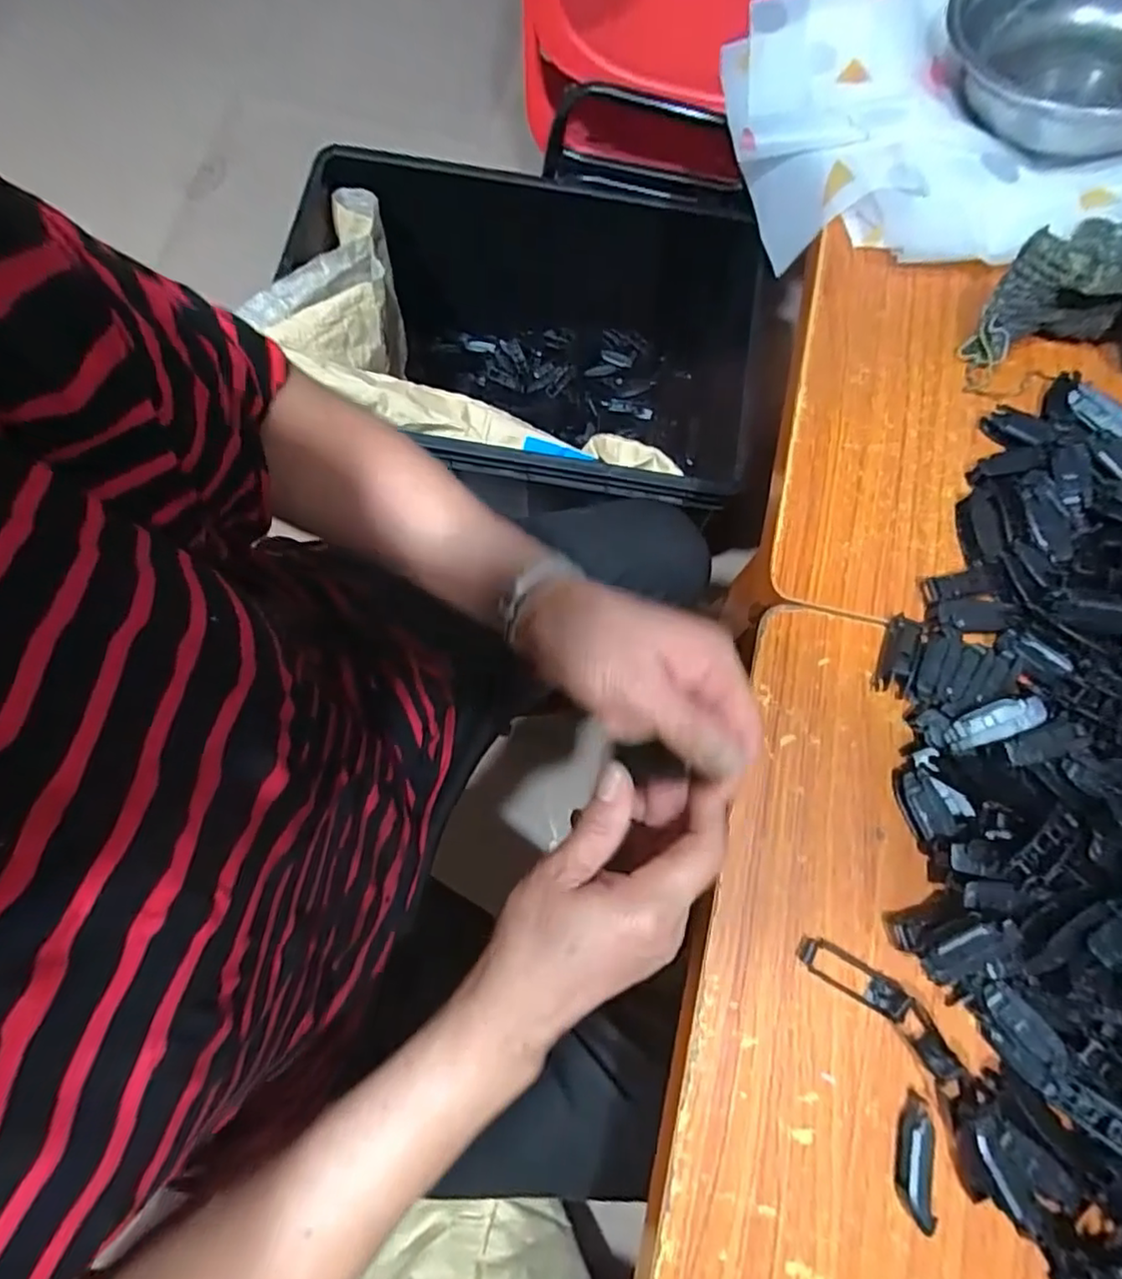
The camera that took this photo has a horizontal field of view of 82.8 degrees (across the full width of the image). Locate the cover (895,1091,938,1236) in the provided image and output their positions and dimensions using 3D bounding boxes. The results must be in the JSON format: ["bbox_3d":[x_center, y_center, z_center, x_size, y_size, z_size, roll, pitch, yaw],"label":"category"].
[{"bbox_3d":[0.176,0.259,0.316,0.013,0.016,0.054,8,76,2],"label":"cover"}]

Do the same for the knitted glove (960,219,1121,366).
[{"bbox_3d":[0.346,-0.213,0.403,0.143,0.073,0.054,6,76,1],"label":"knitted glove"}]

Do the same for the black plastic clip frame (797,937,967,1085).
[{"bbox_3d":[0.171,0.192,0.337,0.096,0.006,0.024,39,79,9],"label":"black plastic clip frame"}]

